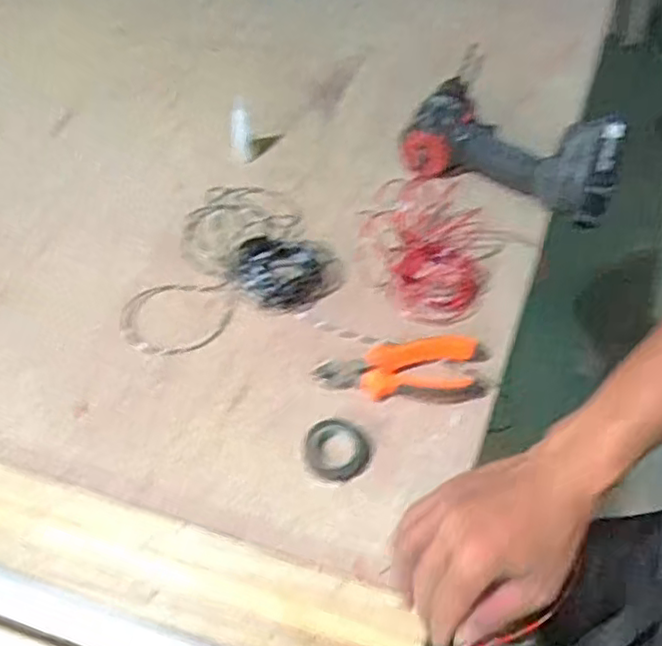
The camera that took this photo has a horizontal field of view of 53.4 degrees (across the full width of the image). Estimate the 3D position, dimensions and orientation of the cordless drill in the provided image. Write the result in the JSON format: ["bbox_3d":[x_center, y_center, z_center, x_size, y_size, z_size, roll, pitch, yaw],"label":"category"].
[{"bbox_3d":[0.199,-0.194,0.731,0.230,0.078,0.132,24,59,16],"label":"cordless drill"}]

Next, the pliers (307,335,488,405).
[{"bbox_3d":[0.067,0.043,0.610,0.157,0.019,0.059,-2,55,-1],"label":"pliers"}]

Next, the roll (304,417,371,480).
[{"bbox_3d":[0.005,0.109,0.571,0.056,0.016,0.052,0,55,0],"label":"roll"}]

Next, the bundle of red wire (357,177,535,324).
[{"bbox_3d":[0.105,-0.085,0.670,0.147,0.059,0.153,22,58,15],"label":"bundle of red wire"}]

